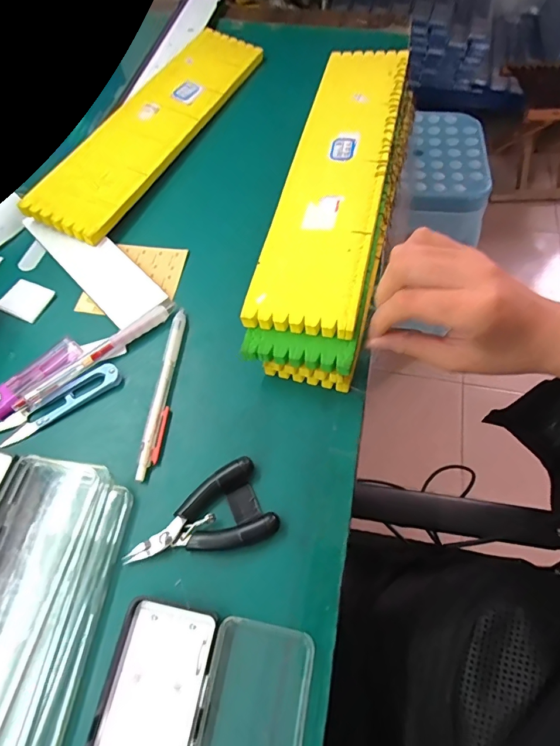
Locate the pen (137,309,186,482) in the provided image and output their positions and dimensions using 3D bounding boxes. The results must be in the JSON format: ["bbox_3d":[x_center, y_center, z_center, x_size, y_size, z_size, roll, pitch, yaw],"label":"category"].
[{"bbox_3d":[-0.088,0.012,0.329,0.012,0.013,0.138,4,63,3],"label":"pen"}]

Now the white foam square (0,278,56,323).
[{"bbox_3d":[-0.220,-0.063,0.373,0.038,0.005,0.035,17,64,10],"label":"white foam square"}]

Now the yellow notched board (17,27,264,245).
[{"bbox_3d":[-0.129,-0.268,0.456,0.087,0.010,0.337,26,65,7],"label":"yellow notched board"}]

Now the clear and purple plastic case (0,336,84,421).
[{"bbox_3d":[-0.190,0.003,0.335,0.026,0.011,0.077,41,70,20],"label":"clear and purple plastic case"}]

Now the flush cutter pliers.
[{"bbox_3d":[-0.052,0.099,0.279,0.093,0.017,0.052,-27,65,-12],"label":"flush cutter pliers"}]

